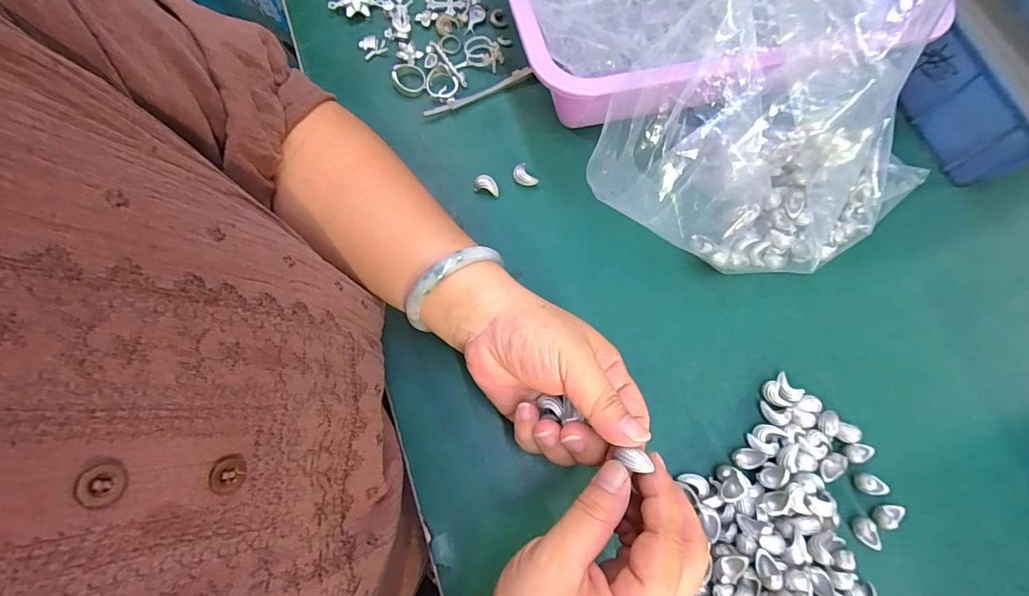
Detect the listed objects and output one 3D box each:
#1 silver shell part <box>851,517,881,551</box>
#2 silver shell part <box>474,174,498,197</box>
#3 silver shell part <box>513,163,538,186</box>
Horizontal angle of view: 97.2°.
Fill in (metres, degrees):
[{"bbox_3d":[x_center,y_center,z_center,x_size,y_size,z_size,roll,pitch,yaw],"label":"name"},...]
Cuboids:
[{"bbox_3d":[0.220,0.147,0.283,0.011,0.012,0.021,-32,76,-10],"label":"silver shell part"},{"bbox_3d":[-0.021,-0.086,0.345,0.019,0.015,0.010,14,74,3],"label":"silver shell part"},{"bbox_3d":[0.007,-0.093,0.348,0.020,0.013,0.011,37,76,10],"label":"silver shell part"}]

